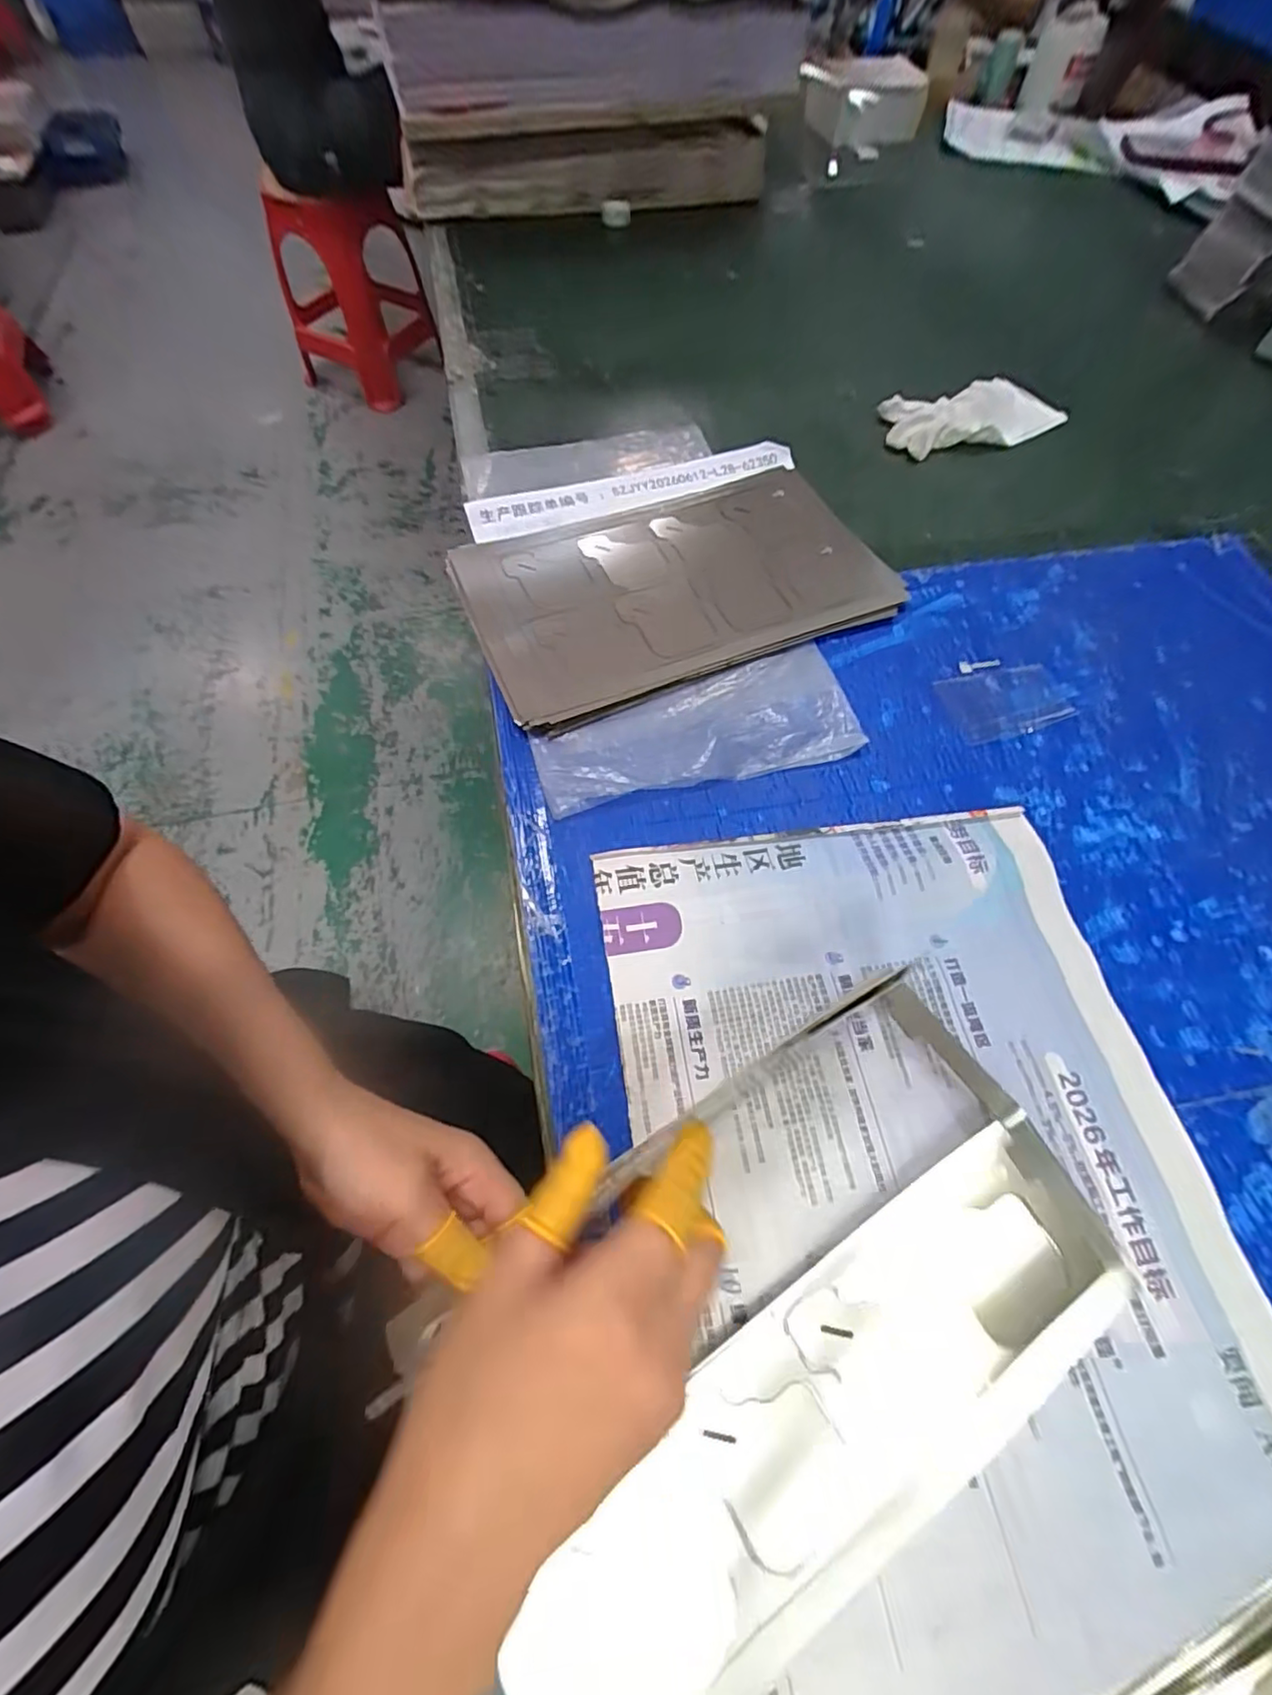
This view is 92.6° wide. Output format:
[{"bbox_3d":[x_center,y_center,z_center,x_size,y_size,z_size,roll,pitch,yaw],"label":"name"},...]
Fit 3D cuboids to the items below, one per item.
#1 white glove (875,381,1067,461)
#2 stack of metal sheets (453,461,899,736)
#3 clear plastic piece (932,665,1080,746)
[{"bbox_3d":[0.324,-0.415,0.588,0.188,0.027,0.086,-19,66,-11],"label":"white glove"},{"bbox_3d":[0.028,-0.217,0.472,0.315,0.014,0.209,-22,66,-12],"label":"stack of metal sheets"},{"bbox_3d":[0.264,-0.104,0.434,0.084,0.004,0.055,-13,65,-9],"label":"clear plastic piece"}]

